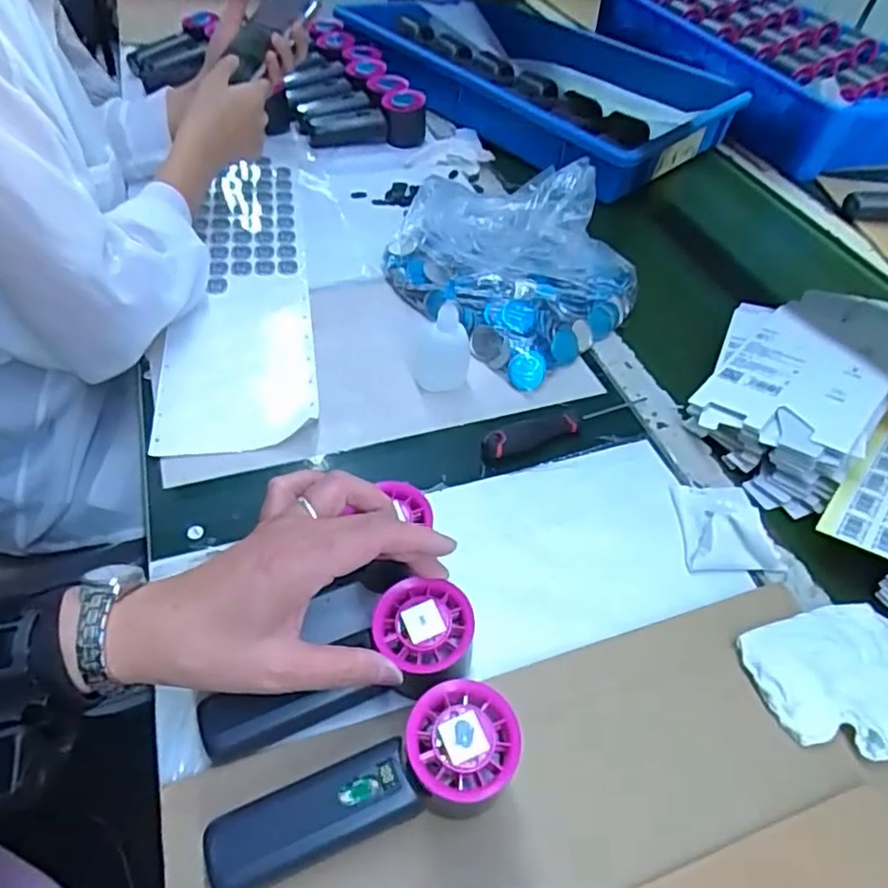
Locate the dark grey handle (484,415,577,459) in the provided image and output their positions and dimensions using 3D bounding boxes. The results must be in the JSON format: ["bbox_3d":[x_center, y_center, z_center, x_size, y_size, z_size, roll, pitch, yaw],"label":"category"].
[{"bbox_3d":[0.070,-0.008,0.517,0.081,0.020,0.023,-17,52,-21],"label":"dark grey handle"}]

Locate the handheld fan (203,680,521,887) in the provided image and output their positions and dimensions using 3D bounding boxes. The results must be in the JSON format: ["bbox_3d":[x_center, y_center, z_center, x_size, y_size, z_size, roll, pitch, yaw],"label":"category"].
[{"bbox_3d":[-0.035,0.180,0.320,0.153,0.055,0.055,-20,53,-22],"label":"handheld fan"}]

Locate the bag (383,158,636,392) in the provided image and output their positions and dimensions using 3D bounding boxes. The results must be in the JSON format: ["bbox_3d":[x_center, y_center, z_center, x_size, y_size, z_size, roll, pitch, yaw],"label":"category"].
[{"bbox_3d":[0.062,-0.191,0.639,0.244,0.089,0.215,36,54,24],"label":"bag"}]

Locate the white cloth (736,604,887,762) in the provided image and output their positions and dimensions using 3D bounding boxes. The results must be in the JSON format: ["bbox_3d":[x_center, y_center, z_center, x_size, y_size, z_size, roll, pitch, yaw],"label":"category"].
[{"bbox_3d":[0.255,0.148,0.402,0.117,0.014,0.090,-11,50,-16],"label":"white cloth"}]

